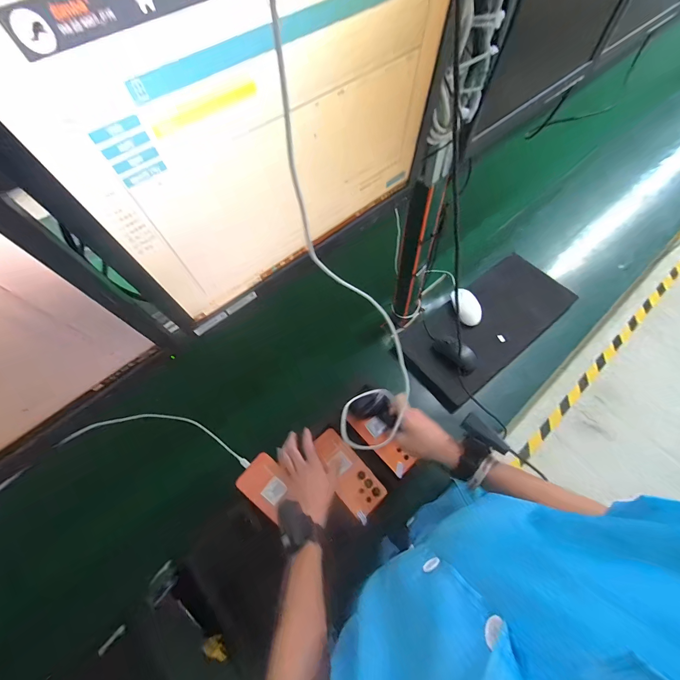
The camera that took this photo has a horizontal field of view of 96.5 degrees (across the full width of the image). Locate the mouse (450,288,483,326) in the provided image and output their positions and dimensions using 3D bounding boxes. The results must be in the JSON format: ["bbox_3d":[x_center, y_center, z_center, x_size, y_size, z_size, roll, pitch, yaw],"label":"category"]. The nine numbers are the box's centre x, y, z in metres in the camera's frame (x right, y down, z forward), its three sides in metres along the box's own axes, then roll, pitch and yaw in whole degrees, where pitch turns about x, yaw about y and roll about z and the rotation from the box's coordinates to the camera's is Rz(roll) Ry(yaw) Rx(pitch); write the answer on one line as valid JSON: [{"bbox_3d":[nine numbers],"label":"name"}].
[{"bbox_3d":[0.336,-0.087,0.809,0.062,0.039,0.105,-6,61,1],"label":"mouse"}]

